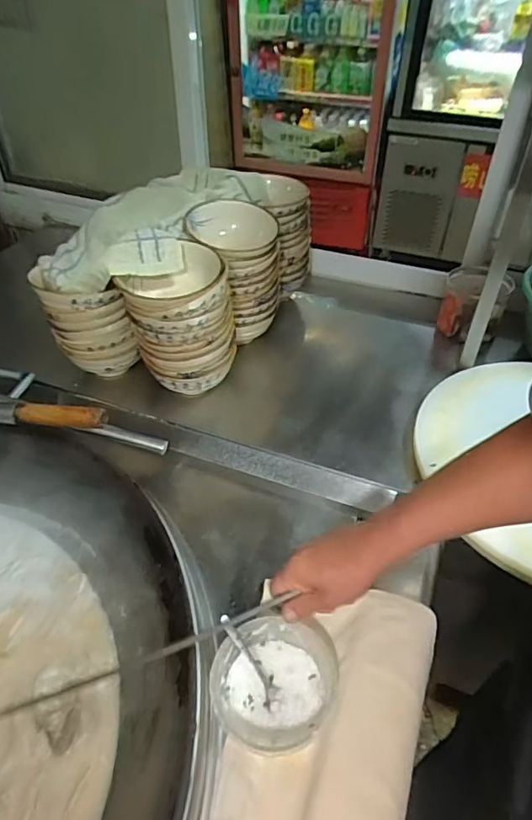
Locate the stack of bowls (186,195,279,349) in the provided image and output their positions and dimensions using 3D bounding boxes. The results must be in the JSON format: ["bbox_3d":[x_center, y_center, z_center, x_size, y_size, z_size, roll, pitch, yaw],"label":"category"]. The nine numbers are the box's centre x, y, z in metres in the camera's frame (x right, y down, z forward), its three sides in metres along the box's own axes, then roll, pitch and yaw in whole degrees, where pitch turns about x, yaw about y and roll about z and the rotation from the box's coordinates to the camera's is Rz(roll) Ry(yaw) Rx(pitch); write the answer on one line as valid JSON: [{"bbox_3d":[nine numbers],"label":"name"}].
[{"bbox_3d":[-0.049,-0.270,0.993,0.168,0.218,0.156,-21,47,-21],"label":"stack of bowls"}]

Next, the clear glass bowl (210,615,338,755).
[{"bbox_3d":[0.010,0.324,0.601,0.138,0.052,0.144,0,43,0],"label":"clear glass bowl"}]

